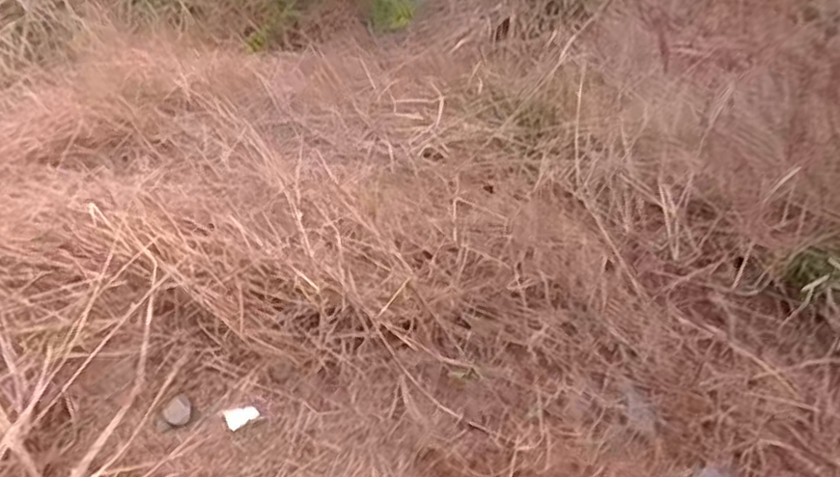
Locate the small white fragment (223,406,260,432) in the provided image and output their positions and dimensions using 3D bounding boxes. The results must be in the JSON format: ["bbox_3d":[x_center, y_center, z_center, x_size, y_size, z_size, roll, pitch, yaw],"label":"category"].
[{"bbox_3d":[-0.262,0.258,0.984,0.044,0.008,0.039,-25,51,-28],"label":"small white fragment"}]

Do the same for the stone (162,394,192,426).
[{"bbox_3d":[-0.341,0.242,0.945,0.037,0.016,0.044,-18,48,-22],"label":"stone"}]

